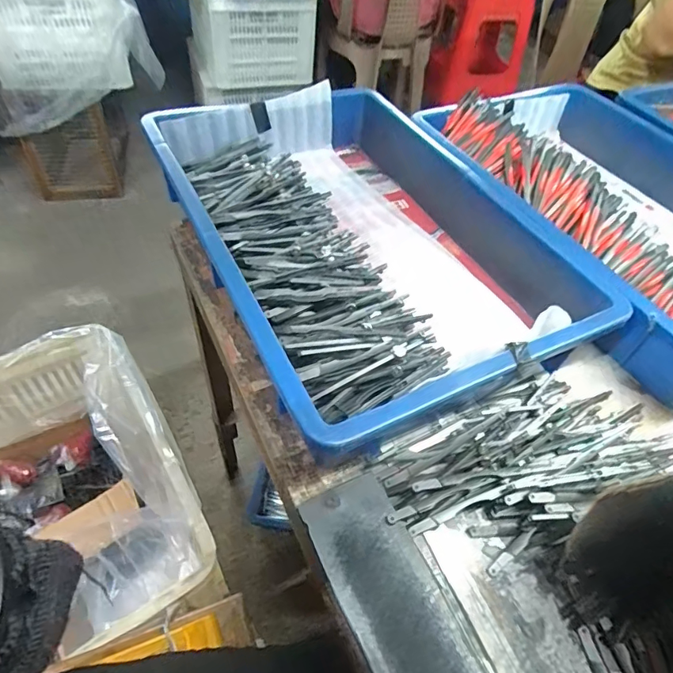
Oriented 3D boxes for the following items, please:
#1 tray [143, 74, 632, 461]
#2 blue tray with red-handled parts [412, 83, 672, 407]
[{"bbox_3d":[0.025,-0.103,0.456,0.302,0.071,0.405,-20,55,-21],"label":"tray"},{"bbox_3d":[0.336,-0.147,0.528,0.339,0.086,0.409,-17,54,-19],"label":"blue tray with red-handled parts"}]

